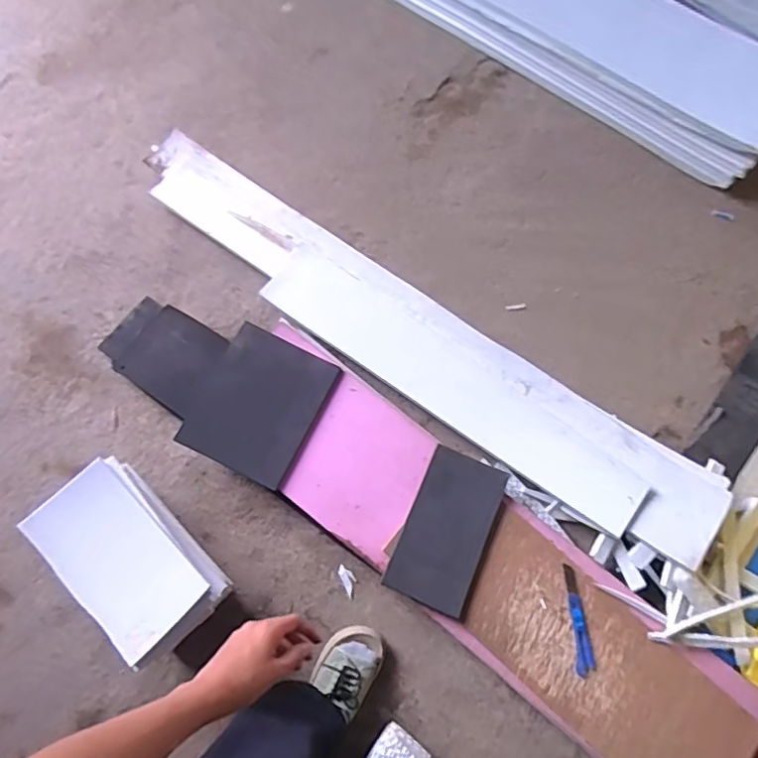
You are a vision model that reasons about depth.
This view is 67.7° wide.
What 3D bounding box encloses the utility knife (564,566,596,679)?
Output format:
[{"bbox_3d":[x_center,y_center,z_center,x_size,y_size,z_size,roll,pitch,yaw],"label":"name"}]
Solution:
[{"bbox_3d":[0.360,0.433,1.018,0.032,0.008,0.182,-3,73,-1],"label":"utility knife"}]

